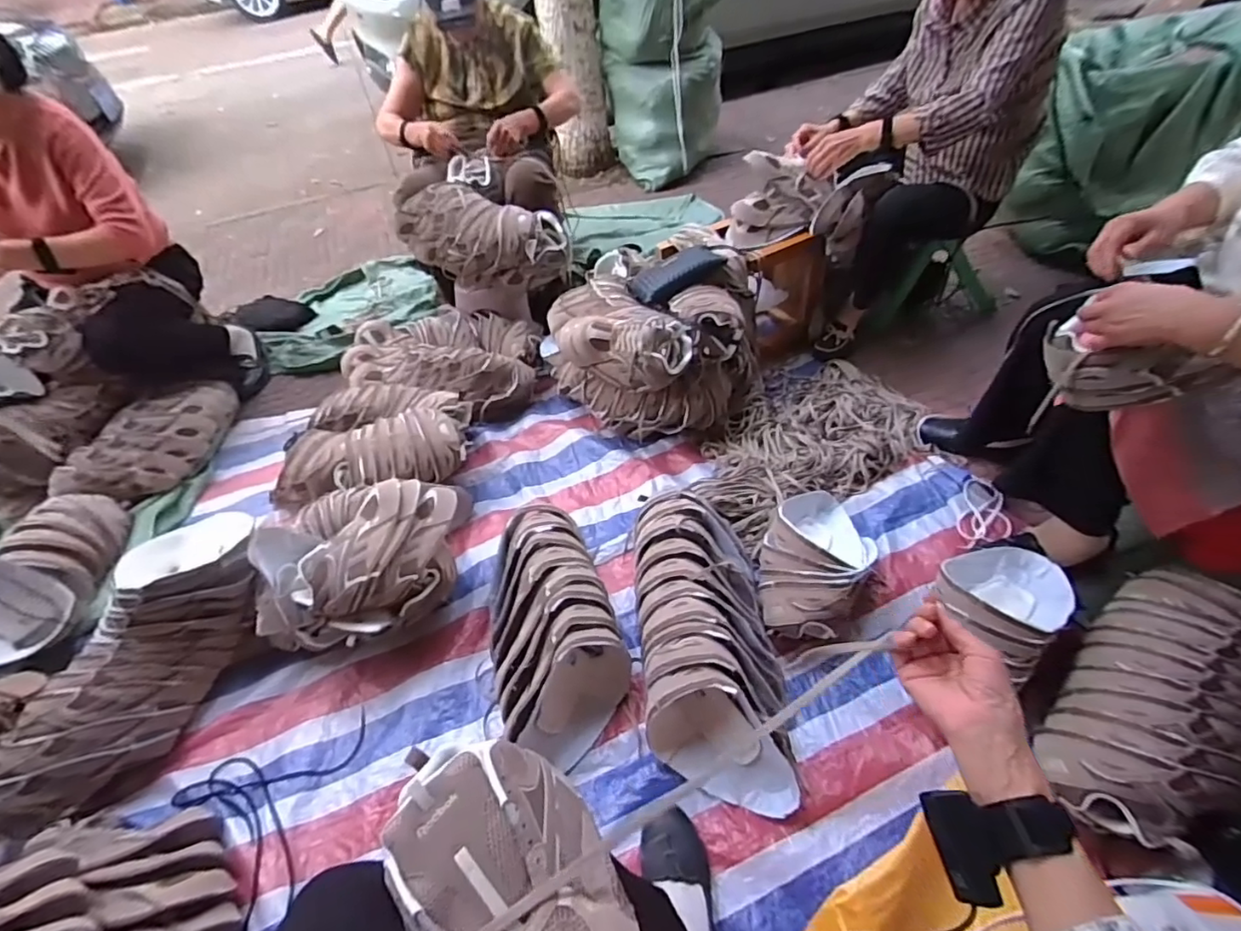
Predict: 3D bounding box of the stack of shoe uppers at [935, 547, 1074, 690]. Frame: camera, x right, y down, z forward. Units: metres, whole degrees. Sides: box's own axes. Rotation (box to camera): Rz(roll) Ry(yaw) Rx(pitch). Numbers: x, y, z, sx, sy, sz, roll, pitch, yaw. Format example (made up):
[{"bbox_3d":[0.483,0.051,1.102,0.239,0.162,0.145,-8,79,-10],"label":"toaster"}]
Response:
[{"bbox_3d":[0.665,0.219,0.976,0.295,0.121,0.177,-36,53,-25],"label":"stack of shoe uppers"}]

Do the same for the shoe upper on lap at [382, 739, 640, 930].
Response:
[{"bbox_3d":[-0.065,0.331,0.410,0.135,0.073,0.258,-32,52,-22],"label":"shoe upper on lap"}]

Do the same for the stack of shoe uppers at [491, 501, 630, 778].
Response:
[{"bbox_3d":[-0.122,0.264,1.002,0.212,0.158,0.435,-13,47,-7],"label":"stack of shoe uppers"}]

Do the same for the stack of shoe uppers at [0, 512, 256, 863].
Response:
[{"bbox_3d":[-0.826,0.349,0.971,0.201,0.182,0.563,11,63,17],"label":"stack of shoe uppers"}]

